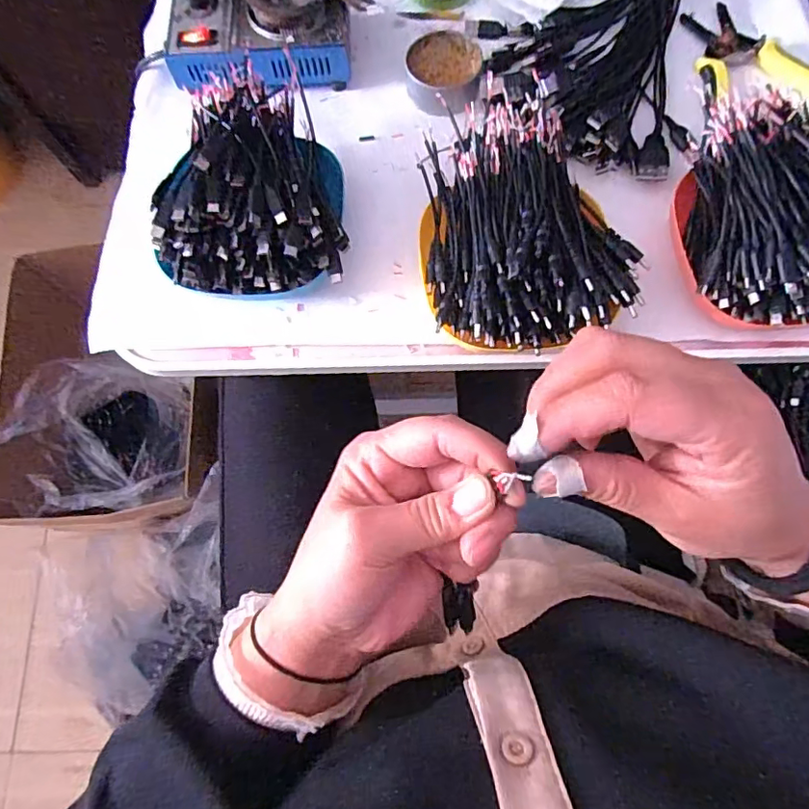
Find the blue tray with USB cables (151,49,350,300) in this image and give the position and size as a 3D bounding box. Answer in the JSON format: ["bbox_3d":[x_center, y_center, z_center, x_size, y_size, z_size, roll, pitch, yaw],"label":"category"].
[{"bbox_3d":[-0.107,-0.173,0.407,0.121,0.078,0.183,-1,74,1],"label":"blue tray with USB cables"}]

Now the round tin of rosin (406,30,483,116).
[{"bbox_3d":[0.033,-0.278,0.458,0.062,0.026,0.059,0,74,1],"label":"round tin of rosin"}]

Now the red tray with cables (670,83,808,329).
[{"bbox_3d":[0.254,-0.140,0.383,0.120,0.068,0.177,-8,74,-1],"label":"red tray with cables"}]

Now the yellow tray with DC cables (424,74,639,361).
[{"bbox_3d":[0.080,-0.137,0.394,0.145,0.071,0.209,-10,74,-2],"label":"yellow tray with DC cables"}]

